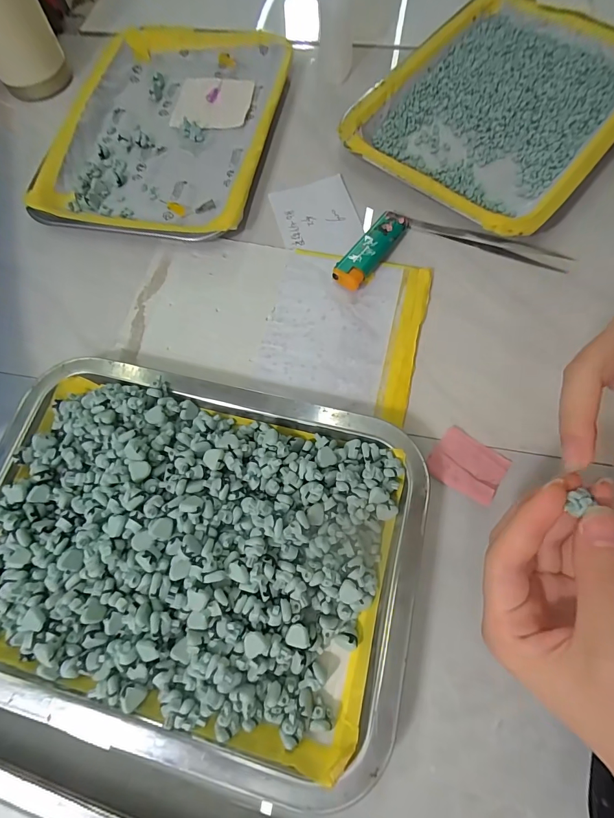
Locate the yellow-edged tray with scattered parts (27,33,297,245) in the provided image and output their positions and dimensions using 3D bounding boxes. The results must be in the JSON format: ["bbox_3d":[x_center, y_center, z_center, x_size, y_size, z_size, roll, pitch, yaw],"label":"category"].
[{"bbox_3d":[-0.123,-0.257,0.339,0.187,0.019,0.251,11,71,6],"label":"yellow-edged tray with scattered parts"}]

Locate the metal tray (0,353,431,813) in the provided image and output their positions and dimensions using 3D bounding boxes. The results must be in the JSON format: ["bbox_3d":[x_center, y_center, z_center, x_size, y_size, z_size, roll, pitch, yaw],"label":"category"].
[{"bbox_3d":[-0.072,0.075,0.216,0.259,0.033,0.193,13,72,7],"label":"metal tray"}]

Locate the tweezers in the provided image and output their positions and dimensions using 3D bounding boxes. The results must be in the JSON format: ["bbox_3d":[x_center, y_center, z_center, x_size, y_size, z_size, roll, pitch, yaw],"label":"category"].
[{"bbox_3d":[0.138,-0.129,0.292,0.120,0.007,0.016,21,73,10],"label":"tweezers"}]

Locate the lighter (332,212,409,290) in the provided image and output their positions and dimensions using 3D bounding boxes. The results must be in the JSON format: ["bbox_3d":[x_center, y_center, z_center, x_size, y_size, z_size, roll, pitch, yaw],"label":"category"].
[{"bbox_3d":[0.049,-0.121,0.287,0.024,0.014,0.077,33,75,13],"label":"lighter"}]

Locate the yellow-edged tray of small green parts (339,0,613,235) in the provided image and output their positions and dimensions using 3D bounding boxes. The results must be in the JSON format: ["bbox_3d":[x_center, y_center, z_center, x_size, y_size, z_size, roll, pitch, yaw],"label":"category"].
[{"bbox_3d":[0.167,-0.261,0.326,0.188,0.023,0.257,38,76,14],"label":"yellow-edged tray of small green parts"}]

